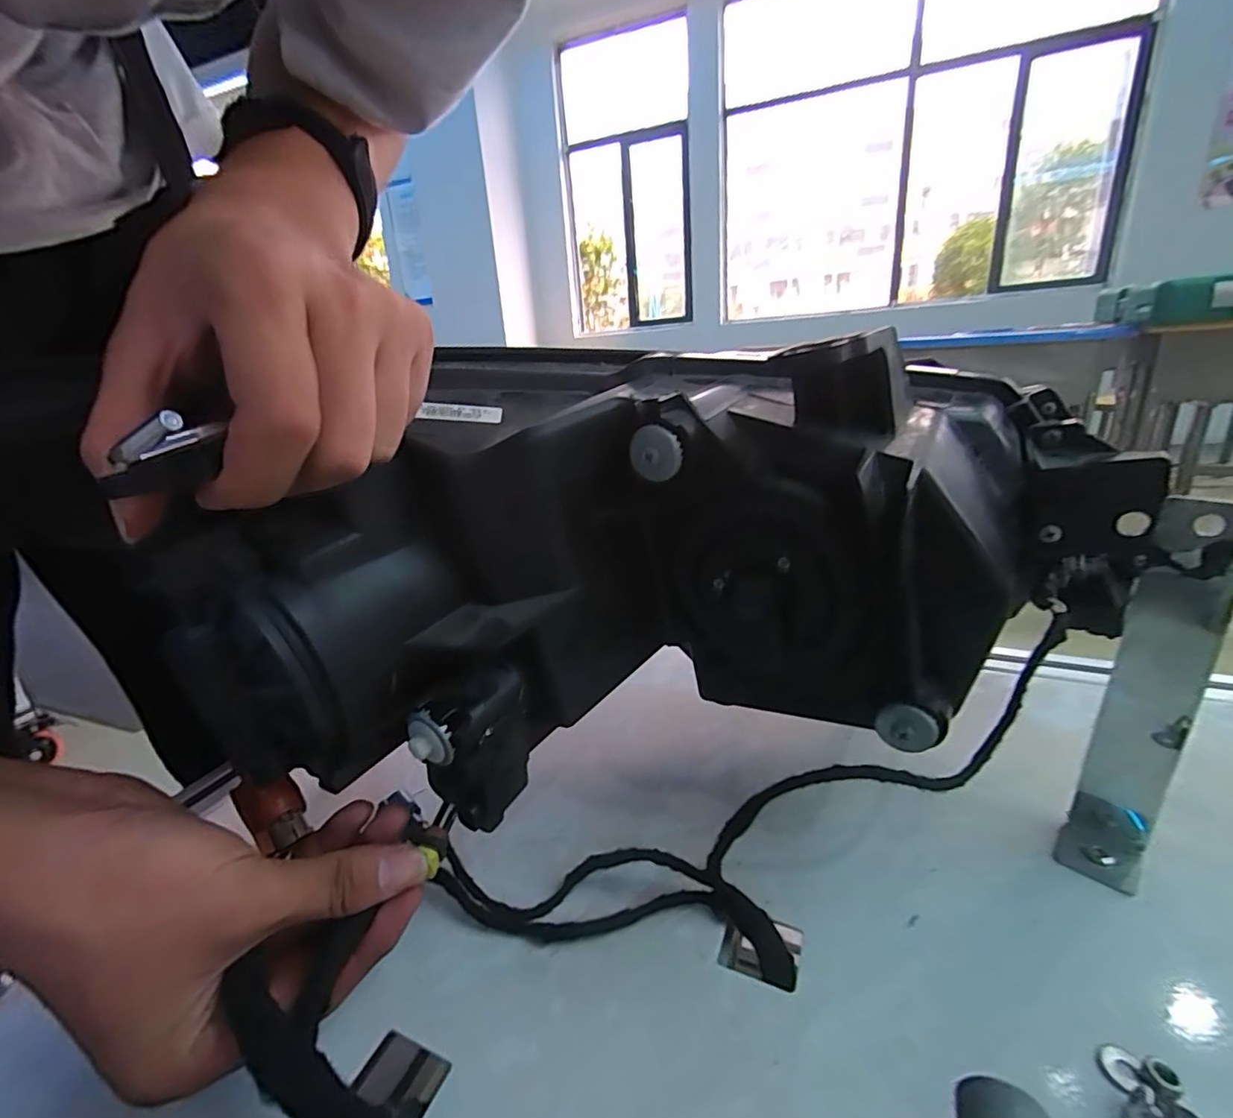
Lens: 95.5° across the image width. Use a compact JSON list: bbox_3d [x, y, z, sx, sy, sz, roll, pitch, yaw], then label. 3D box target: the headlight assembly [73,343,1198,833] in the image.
[{"bbox_3d":[0.004,-0.003,0.251,0.325,0.160,0.126,-7,21,-7],"label":"headlight assembly"}]

